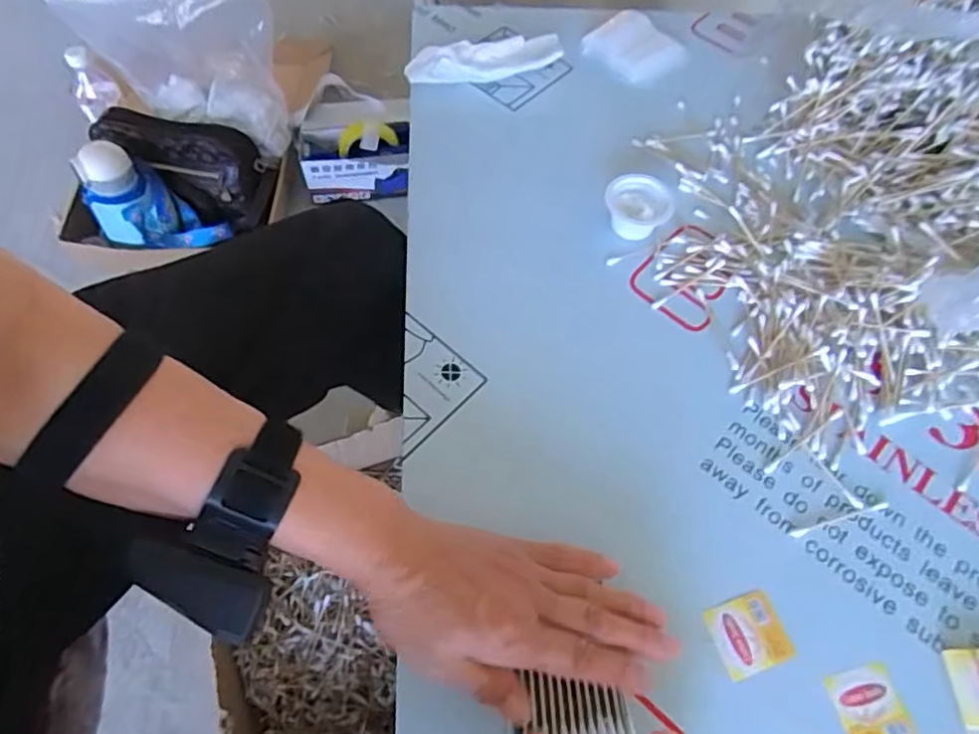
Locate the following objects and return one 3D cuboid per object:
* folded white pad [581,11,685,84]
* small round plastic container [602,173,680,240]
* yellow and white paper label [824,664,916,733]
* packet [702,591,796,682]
[{"bbox_3d":[0.141,-0.320,0.608,0.077,0.017,0.080,-38,70,-21],"label":"folded white pad"},{"bbox_3d":[0.123,-0.131,0.500,0.049,0.031,0.046,1,62,-3],"label":"small round plastic container"},{"bbox_3d":[0.217,0.197,0.345,0.039,0.004,0.044,-9,63,-8],"label":"yellow and white paper label"},{"bbox_3d":[0.155,0.160,0.362,0.042,0.004,0.040,-15,64,-11],"label":"packet"}]

